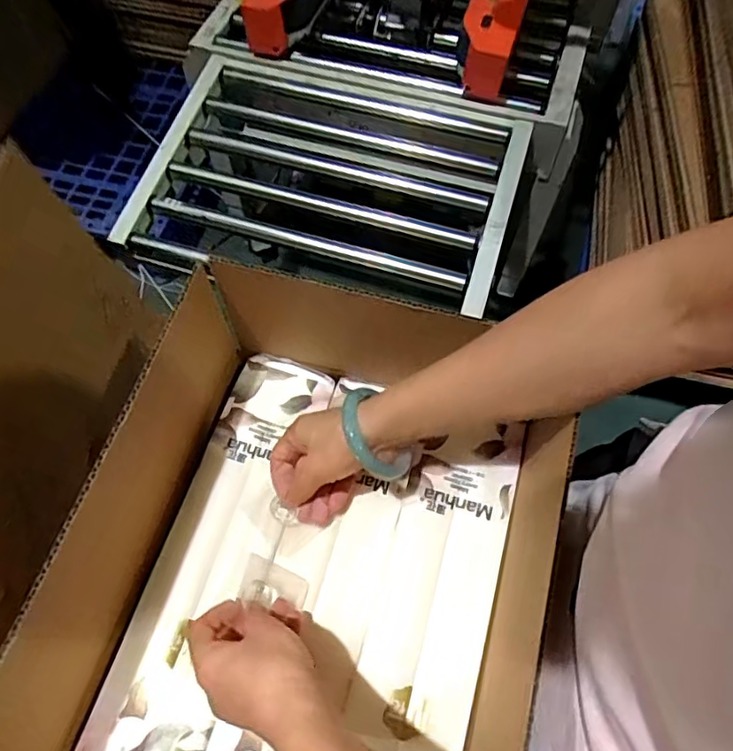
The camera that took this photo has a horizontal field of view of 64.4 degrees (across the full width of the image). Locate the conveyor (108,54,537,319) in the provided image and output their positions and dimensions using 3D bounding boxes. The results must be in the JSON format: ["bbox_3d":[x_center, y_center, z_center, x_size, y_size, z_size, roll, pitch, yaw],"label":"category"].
[{"bbox_3d":[-0.063,-0.316,0.985,0.602,0.112,0.400,14,64,7],"label":"conveyor"}]

